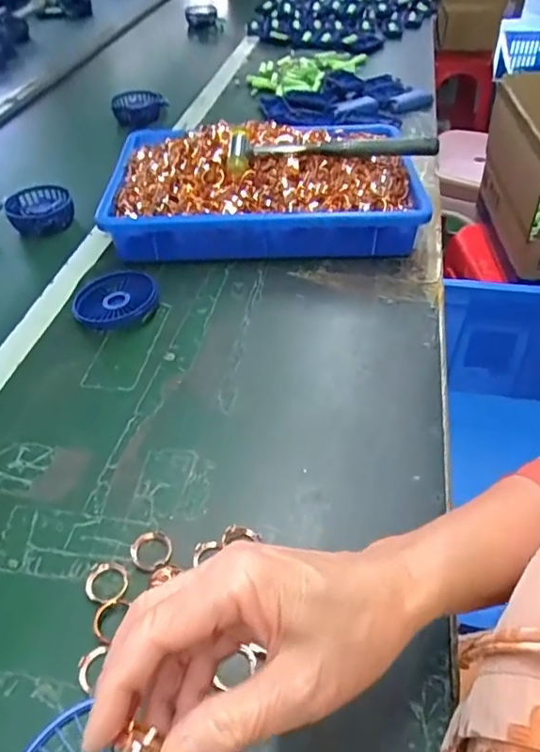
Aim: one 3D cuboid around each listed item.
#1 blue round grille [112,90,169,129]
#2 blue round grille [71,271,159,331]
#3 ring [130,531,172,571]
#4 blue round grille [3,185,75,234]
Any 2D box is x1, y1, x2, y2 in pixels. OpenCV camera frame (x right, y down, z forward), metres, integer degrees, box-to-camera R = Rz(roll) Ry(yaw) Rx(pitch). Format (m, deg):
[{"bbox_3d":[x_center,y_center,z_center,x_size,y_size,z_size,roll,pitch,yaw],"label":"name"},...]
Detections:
[{"bbox_3d":[-0.242,-0.499,1.010,0.093,0.045,0.075,-24,50,-19],"label":"blue round grille"},{"bbox_3d":[-0.162,-0.078,0.569,0.086,0.023,0.077,-9,46,-6],"label":"blue round grille"},{"bbox_3d":[-0.083,0.124,0.381,0.028,0.009,0.027,-2,46,2],"label":"ring"},{"bbox_3d":[-0.319,-0.227,0.755,0.089,0.039,0.088,-17,48,-13],"label":"blue round grille"}]

